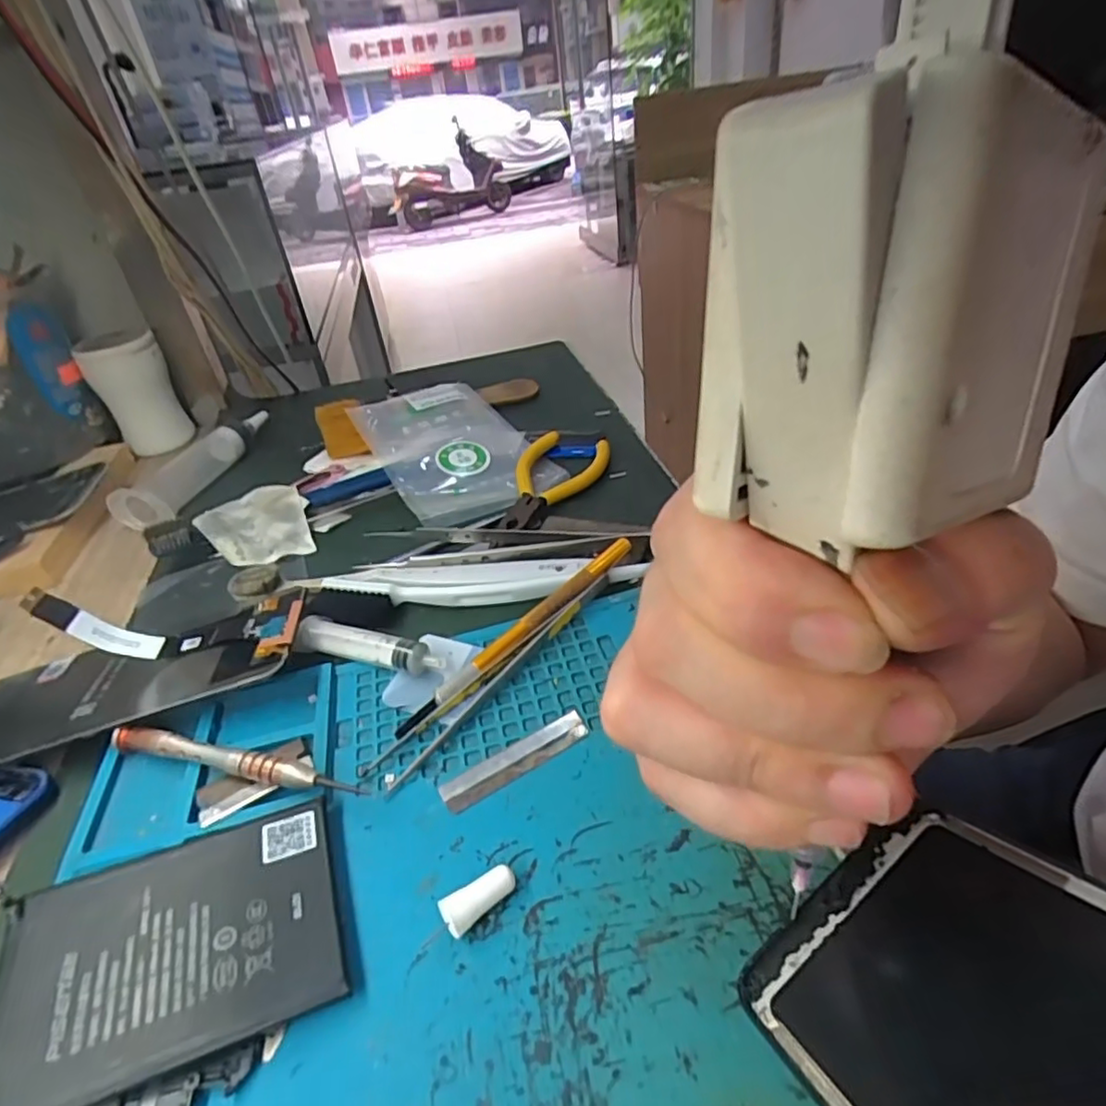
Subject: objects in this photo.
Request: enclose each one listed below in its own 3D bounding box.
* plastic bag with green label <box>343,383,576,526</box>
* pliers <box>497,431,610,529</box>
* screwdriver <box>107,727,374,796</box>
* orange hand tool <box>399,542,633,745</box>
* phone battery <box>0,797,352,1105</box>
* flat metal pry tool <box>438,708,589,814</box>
[{"bbox_3d":[-0.069,-0.076,0.428,0.096,0.015,0.164,-22,39,-19],"label":"plastic bag with green label"},{"bbox_3d":[0.001,-0.043,0.378,0.053,0.010,0.100,5,39,16],"label":"pliers"},{"bbox_3d":[-0.121,0.078,0.238,0.104,0.013,0.011,5,39,16],"label":"screwdriver"},{"bbox_3d":[-0.012,0.033,0.276,0.132,0.015,0.010,-33,44,-30],"label":"orange hand tool"},{"bbox_3d":[-0.109,0.112,0.183,0.088,0.004,0.064,-14,38,-18],"label":"phone battery"},{"bbox_3d":[-0.014,0.074,0.232,0.057,0.004,0.013,-24,40,-20],"label":"flat metal pry tool"}]

